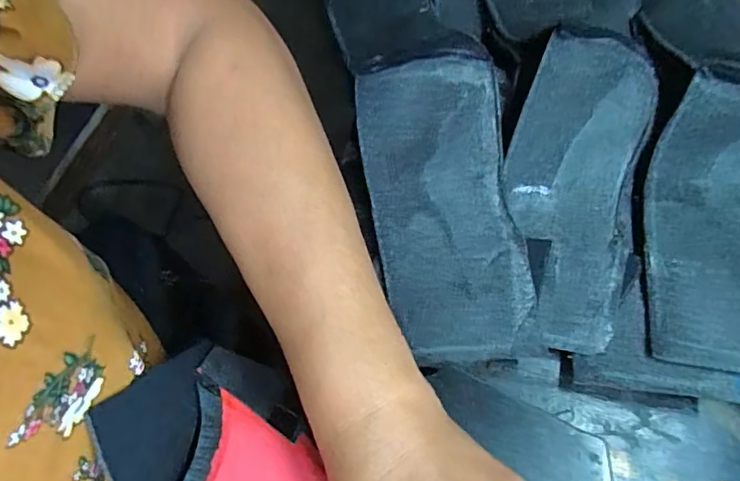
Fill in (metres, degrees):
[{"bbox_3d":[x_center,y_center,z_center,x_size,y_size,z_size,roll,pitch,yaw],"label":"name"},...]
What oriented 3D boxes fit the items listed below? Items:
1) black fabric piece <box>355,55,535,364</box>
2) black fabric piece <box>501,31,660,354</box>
[{"bbox_3d":[0.047,-0.023,0.332,0.090,0.025,0.184,-7,77,-3],"label":"black fabric piece"},{"bbox_3d":[0.131,-0.031,0.326,0.090,0.041,0.195,8,82,4],"label":"black fabric piece"}]

